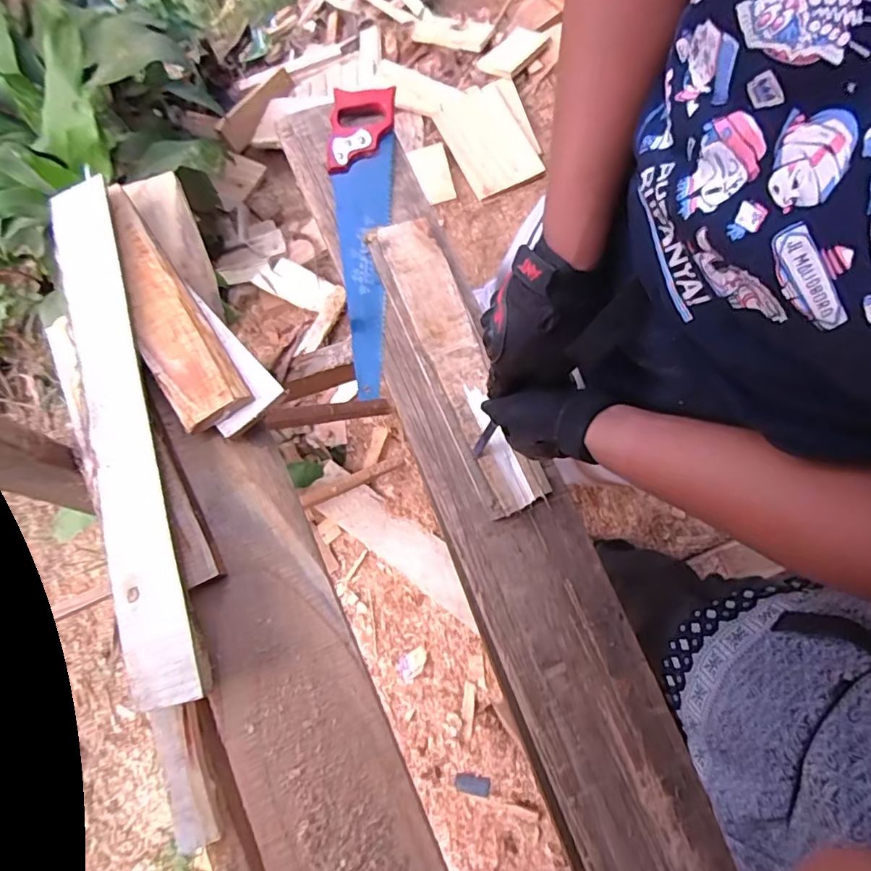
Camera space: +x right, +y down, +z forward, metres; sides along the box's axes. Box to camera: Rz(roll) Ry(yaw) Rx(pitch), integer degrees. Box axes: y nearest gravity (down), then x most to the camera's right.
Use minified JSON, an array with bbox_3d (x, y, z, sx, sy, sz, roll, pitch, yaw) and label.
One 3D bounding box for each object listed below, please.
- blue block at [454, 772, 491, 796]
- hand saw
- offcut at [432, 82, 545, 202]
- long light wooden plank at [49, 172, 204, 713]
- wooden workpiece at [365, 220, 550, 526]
[{"bbox_3d":[0.082,0.785,1.215,0.084,0.013,0.039,-7,76,26],"label":"blue block"},{"bbox_3d":[-0.109,-0.275,0.739,0.086,0.029,0.455,2,77,-1],"label":"hand saw"},{"bbox_3d":[0.144,-0.853,1.548,0.206,0.029,0.357,-24,79,-6],"label":"offcut"},{"bbox_3d":[-0.392,-0.018,0.654,0.095,0.018,0.658,-20,76,6],"label":"long light wooden plank"},{"bbox_3d":[0.023,-0.098,0.686,0.089,0.017,0.403,-21,78,-6],"label":"wooden workpiece"}]

